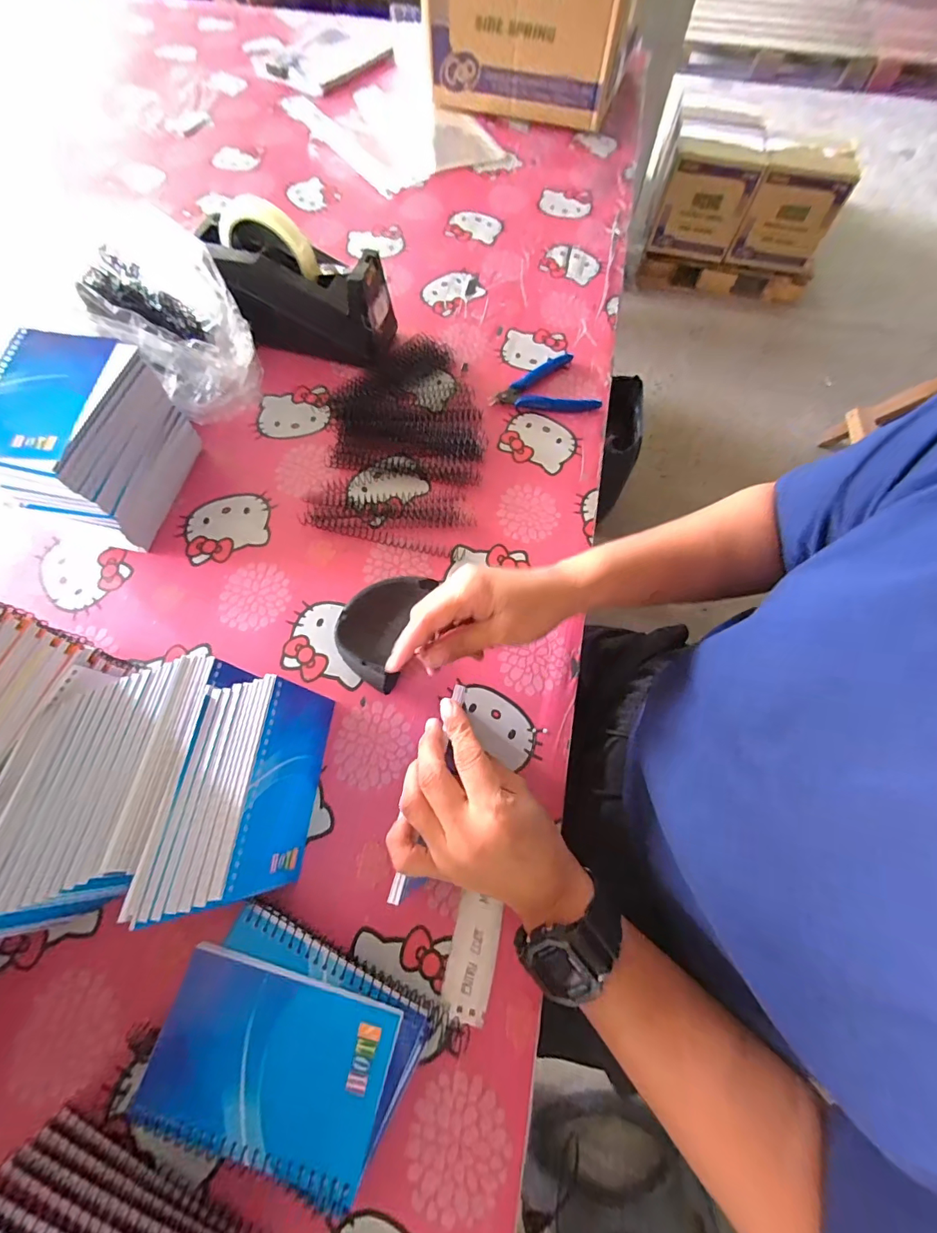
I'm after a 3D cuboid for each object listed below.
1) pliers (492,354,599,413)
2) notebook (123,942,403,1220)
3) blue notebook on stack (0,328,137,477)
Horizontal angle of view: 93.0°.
[{"bbox_3d":[0.082,-0.259,0.510,0.114,0.011,0.088,-19,69,-9],"label":"pliers"},{"bbox_3d":[-0.113,0.255,0.251,0.128,0.016,0.084,15,68,5],"label":"notebook"},{"bbox_3d":[-0.338,-0.175,0.352,0.088,0.015,0.131,10,68,3],"label":"blue notebook on stack"}]

